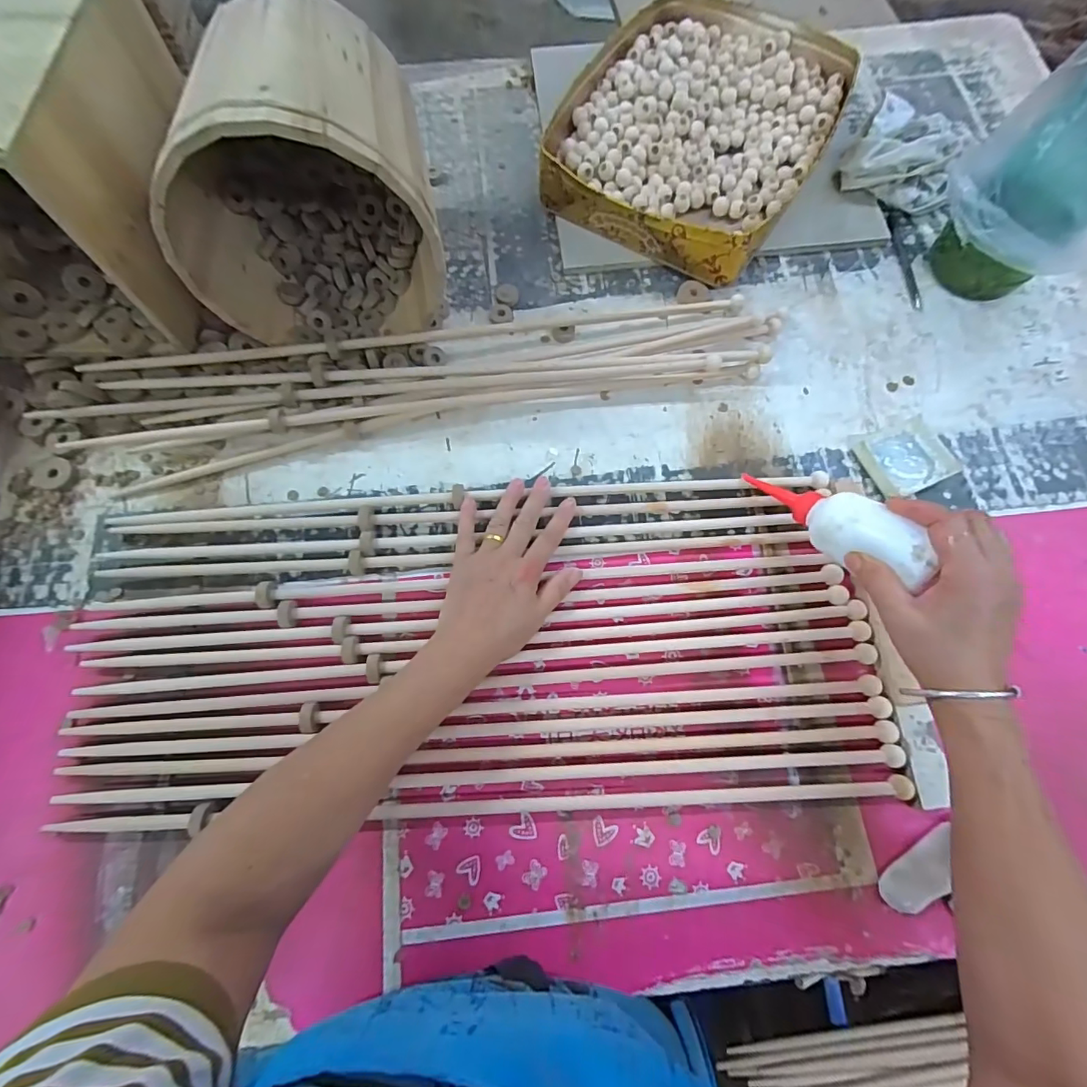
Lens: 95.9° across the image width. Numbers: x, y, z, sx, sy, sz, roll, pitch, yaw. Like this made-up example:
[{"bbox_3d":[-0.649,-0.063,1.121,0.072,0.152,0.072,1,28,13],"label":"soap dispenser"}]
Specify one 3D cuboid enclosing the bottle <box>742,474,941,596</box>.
[{"bbox_3d":[0.244,-0.021,0.420,0.039,0.039,0.169,-30,35,-8],"label":"bottle"}]

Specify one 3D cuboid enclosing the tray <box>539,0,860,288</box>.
[{"bbox_3d":[0.185,-0.513,0.617,0.300,0.072,0.376,32,76,8],"label":"tray"}]

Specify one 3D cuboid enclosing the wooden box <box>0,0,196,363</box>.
[{"bbox_3d":[-0.469,-0.356,0.458,0.199,0.195,0.272,-2,74,-1],"label":"wooden box"}]

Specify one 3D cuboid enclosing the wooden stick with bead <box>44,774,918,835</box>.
[{"bbox_3d":[-0.045,0.223,0.412,0.708,0.022,0.019,-3,72,1],"label":"wooden stick with bead"}]

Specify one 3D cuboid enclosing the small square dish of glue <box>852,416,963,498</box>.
[{"bbox_3d":[0.380,-0.090,0.513,0.085,0.013,0.071,-23,75,-7],"label":"small square dish of glue"}]

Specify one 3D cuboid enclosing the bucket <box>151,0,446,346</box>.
[{"bbox_3d":[-0.227,-0.344,0.483,0.225,0.228,0.218,-12,74,-4],"label":"bucket"}]

